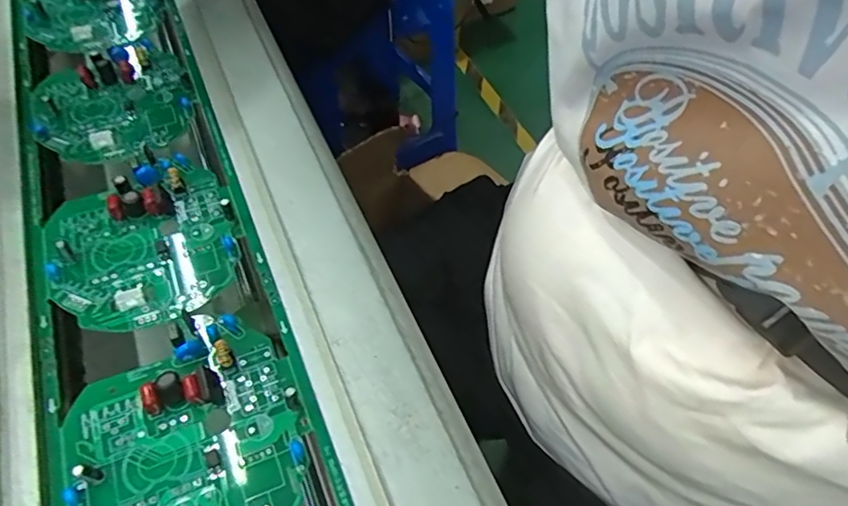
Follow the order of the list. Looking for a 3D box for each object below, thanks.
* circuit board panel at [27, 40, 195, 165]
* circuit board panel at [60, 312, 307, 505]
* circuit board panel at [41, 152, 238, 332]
[{"bbox_3d":[-0.171,-0.083,0.313,0.078,0.017,0.082,-22,59,-17],"label":"circuit board panel"},{"bbox_3d":[-0.087,0.068,0.209,0.079,0.014,0.091,-18,58,-14],"label":"circuit board panel"},{"bbox_3d":[-0.129,-0.007,0.260,0.078,0.015,0.085,-18,58,-14],"label":"circuit board panel"}]

